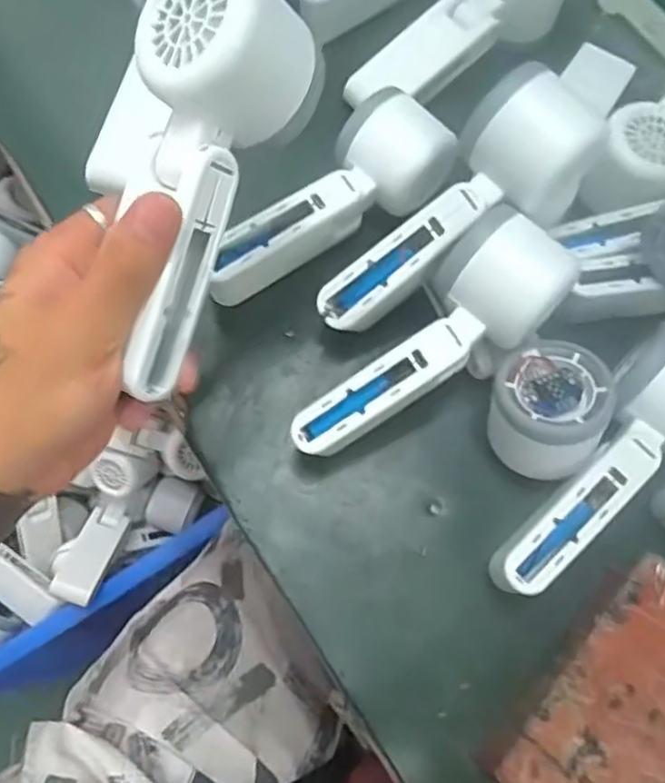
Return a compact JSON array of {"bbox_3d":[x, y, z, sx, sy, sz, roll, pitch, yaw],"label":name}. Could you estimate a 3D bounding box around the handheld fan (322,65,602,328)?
[{"bbox_3d":[0.068,-0.092,0.364,0.166,0.074,0.053,-40,75,17],"label":"handheld fan"}]

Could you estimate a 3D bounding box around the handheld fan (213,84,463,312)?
[{"bbox_3d":[-0.008,-0.111,0.389,0.158,0.059,0.063,-26,74,-10],"label":"handheld fan"}]

